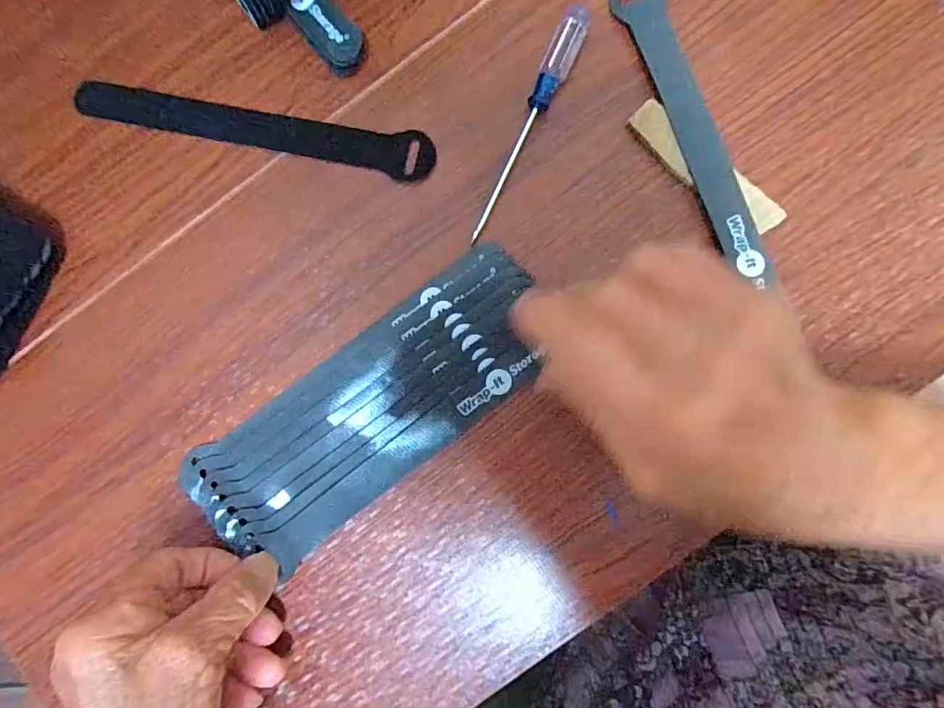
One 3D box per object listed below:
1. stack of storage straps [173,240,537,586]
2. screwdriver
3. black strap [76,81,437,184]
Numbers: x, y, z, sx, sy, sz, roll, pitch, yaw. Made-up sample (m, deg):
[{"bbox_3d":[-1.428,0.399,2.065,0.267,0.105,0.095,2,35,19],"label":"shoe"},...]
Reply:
[{"bbox_3d":[-0.048,0.028,0.252,0.195,0.009,0.076,-39,86,1],"label":"stack of storage straps"},{"bbox_3d":[0.029,-0.115,0.252,0.014,0.009,0.127,24,89,4],"label":"screwdriver"},{"bbox_3d":[-0.115,-0.118,0.267,0.192,0.006,0.025,10,88,3],"label":"black strap"}]

